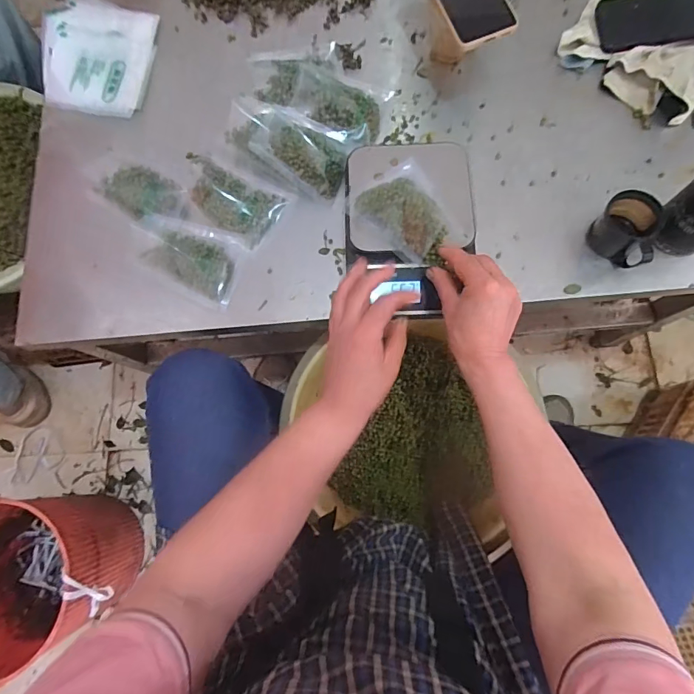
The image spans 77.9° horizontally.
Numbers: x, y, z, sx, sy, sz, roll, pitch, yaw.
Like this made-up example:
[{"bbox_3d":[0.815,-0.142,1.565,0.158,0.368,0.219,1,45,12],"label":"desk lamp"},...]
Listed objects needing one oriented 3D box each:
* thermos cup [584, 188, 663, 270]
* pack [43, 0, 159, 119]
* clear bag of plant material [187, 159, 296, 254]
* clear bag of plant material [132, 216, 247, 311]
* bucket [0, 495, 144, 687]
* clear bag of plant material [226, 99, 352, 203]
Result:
[{"bbox_3d":[0.329,-0.138,0.511,0.058,0.055,0.082,24,79,7],"label":"thermos cup"},{"bbox_3d":[-0.366,-0.430,0.631,0.159,0.022,0.217,3,77,2],"label":"pack"},{"bbox_3d":[-0.148,-0.194,0.559,0.129,0.019,0.089,32,80,8],"label":"clear bag of plant material"},{"bbox_3d":[-0.195,-0.117,0.534,0.141,0.033,0.087,29,80,8],"label":"clear bag of plant material"},{"bbox_3d":[-0.534,0.384,0.771,0.239,0.266,0.234,0,77,2],"label":"bucket"},{"bbox_3d":[-0.079,-0.271,0.561,0.173,0.031,0.090,34,80,9],"label":"clear bag of plant material"}]

